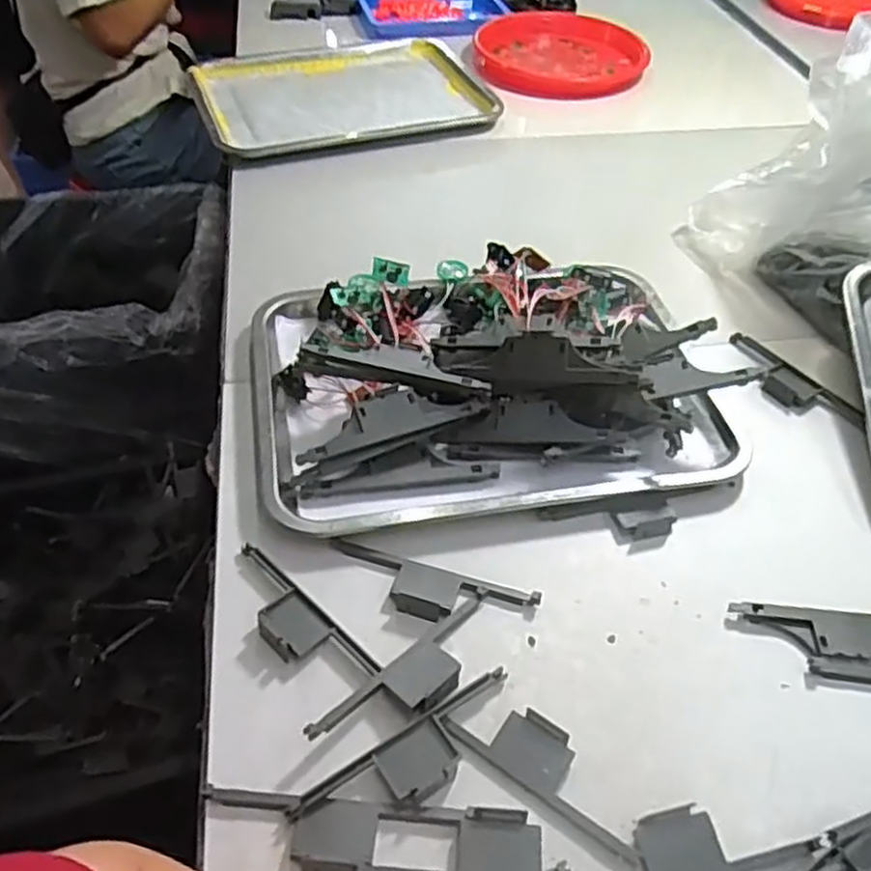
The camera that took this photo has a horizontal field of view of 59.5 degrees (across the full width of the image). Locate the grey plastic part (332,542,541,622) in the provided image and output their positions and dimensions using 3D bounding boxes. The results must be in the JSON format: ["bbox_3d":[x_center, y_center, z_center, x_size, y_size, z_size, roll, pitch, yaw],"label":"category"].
[{"bbox_3d":[-0.003,0.097,0.477,0.131,0.009,0.038,14,47,10],"label":"grey plastic part"}]

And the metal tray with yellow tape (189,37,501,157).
[{"bbox_3d":[-0.119,-0.440,0.971,0.351,0.019,0.294,-13,48,-16],"label":"metal tray with yellow tape"}]

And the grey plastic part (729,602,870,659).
[{"bbox_3d":[0.250,0.121,0.464,0.132,0.008,0.032,7,46,3],"label":"grey plastic part"}]

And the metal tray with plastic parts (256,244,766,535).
[{"bbox_3d":[0.043,-0.059,0.583,0.356,0.072,0.260,-6,46,-9],"label":"metal tray with plastic parts"}]

